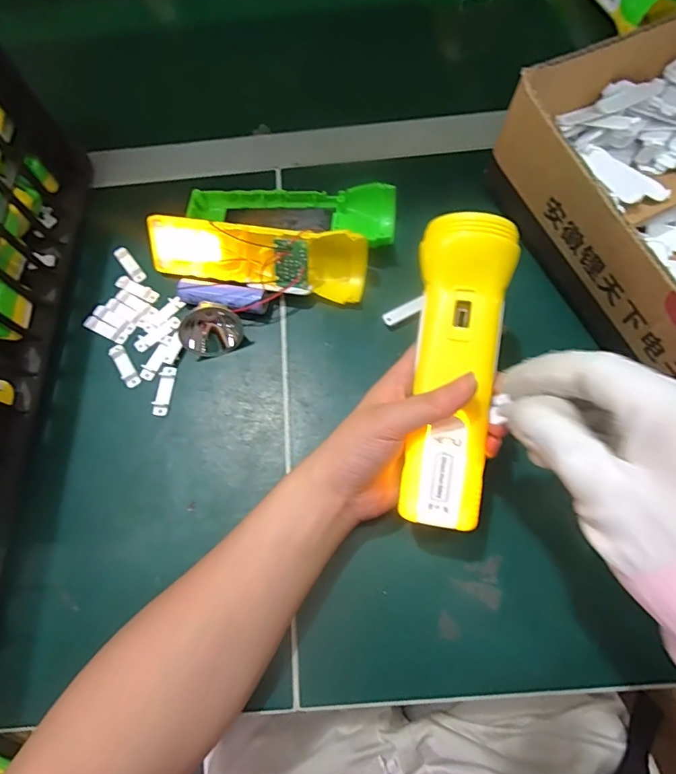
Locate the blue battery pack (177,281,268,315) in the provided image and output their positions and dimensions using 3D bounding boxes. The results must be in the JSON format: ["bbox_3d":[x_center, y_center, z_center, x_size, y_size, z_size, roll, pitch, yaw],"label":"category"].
[{"bbox_3d":[-0.087,-0.066,0.347,0.066,0.019,0.021,11,70,7],"label":"blue battery pack"}]

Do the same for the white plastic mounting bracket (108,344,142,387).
[{"bbox_3d":[-0.158,-0.016,0.340,0.011,0.004,0.038,-33,71,-10],"label":"white plastic mounting bracket"}]

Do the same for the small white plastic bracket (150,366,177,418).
[{"bbox_3d":[-0.126,0.003,0.333,0.011,0.005,0.037,3,69,4],"label":"small white plastic bracket"}]

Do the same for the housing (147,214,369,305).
[{"bbox_3d":[-0.063,-0.096,0.344,0.166,0.042,0.045,7,71,5],"label":"housing"}]

